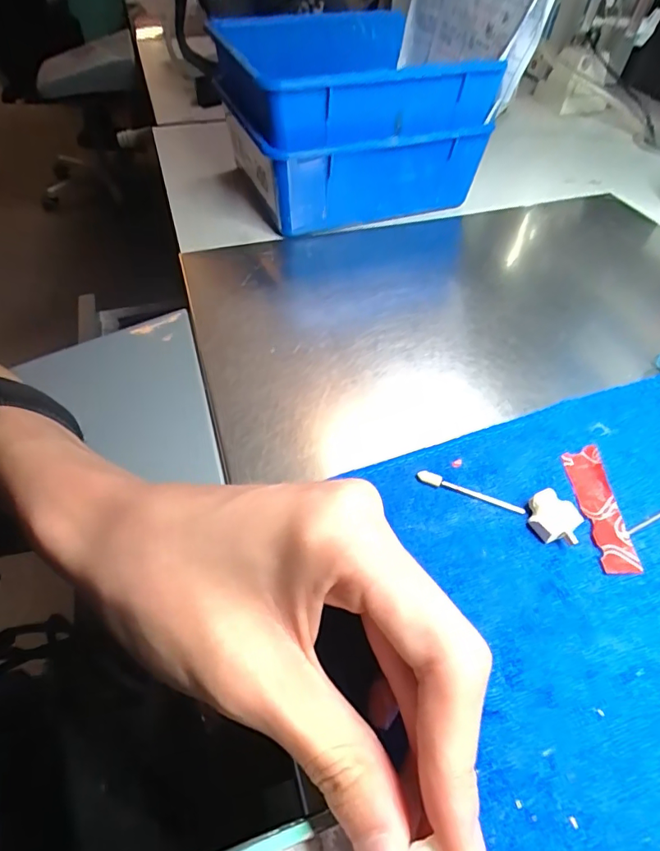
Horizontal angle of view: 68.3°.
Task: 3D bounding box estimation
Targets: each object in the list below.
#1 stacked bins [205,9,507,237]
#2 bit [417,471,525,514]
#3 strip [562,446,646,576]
[{"bbox_3d":[0.007,-0.242,0.384,0.171,0.102,0.176,-16,54,-15],"label":"stacked bins"},{"bbox_3d":[0.063,0.030,0.219,0.047,0.004,0.005,17,51,12],"label":"bit"},{"bbox_3d":[0.119,0.035,0.212,0.017,0.007,0.058,0,51,-2],"label":"strip"}]

